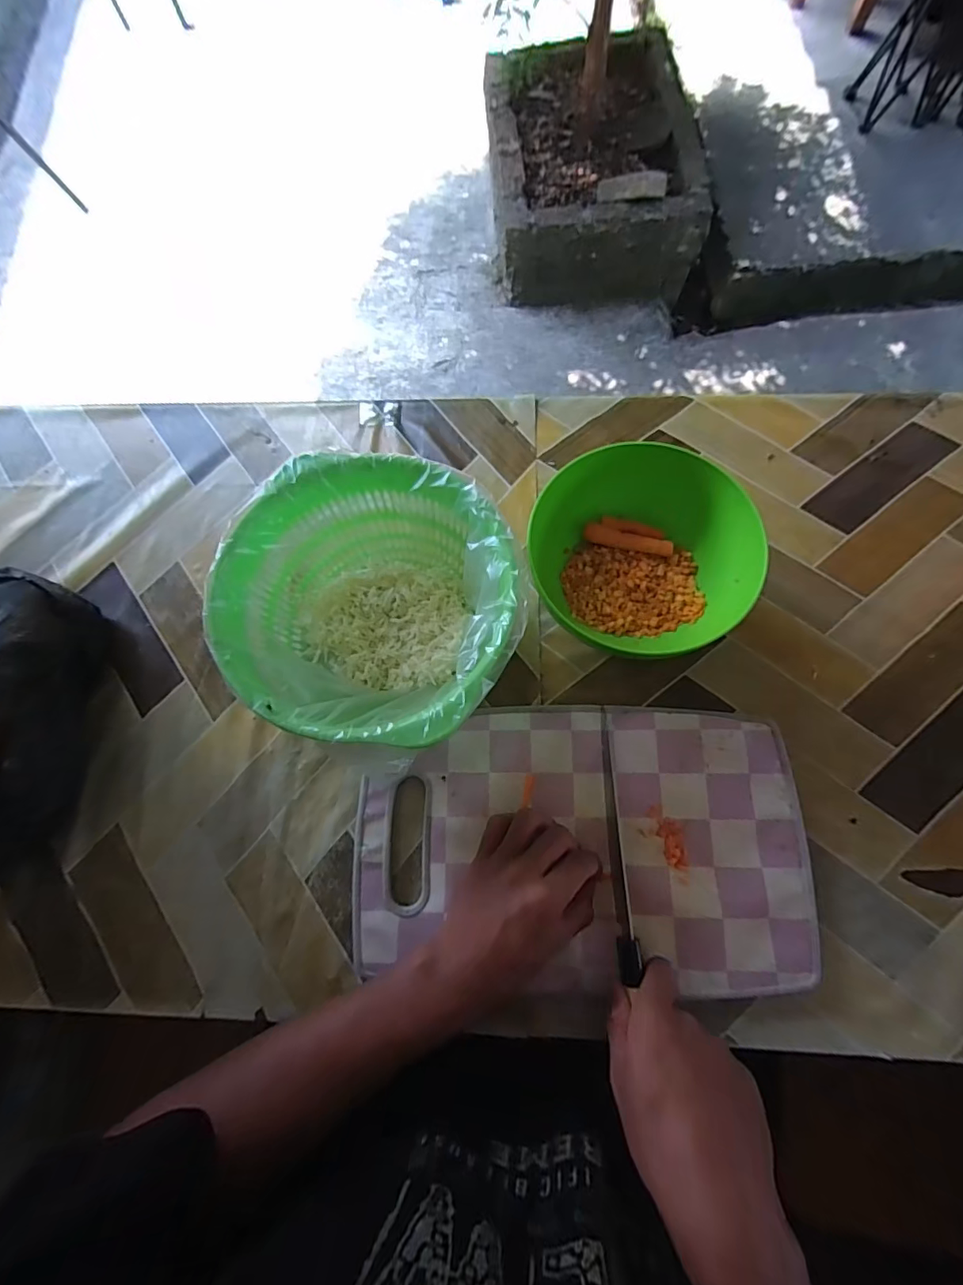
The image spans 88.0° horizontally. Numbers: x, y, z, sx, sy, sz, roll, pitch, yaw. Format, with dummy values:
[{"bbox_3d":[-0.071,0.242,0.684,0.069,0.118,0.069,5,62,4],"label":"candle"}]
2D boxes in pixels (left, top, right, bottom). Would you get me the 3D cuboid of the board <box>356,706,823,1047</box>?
[{"bbox_3d":[0.078,0.174,0.403,0.348,0.013,0.240,-1,73,3],"label":"board"}]

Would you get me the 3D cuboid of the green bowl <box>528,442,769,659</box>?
[{"bbox_3d":[0.137,-0.079,0.443,0.181,0.087,0.158,8,74,5],"label":"green bowl"}]

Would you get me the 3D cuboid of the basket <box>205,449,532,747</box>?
[{"bbox_3d":[-0.081,-0.022,0.414,0.220,0.124,0.213,-1,74,3],"label":"basket"}]

